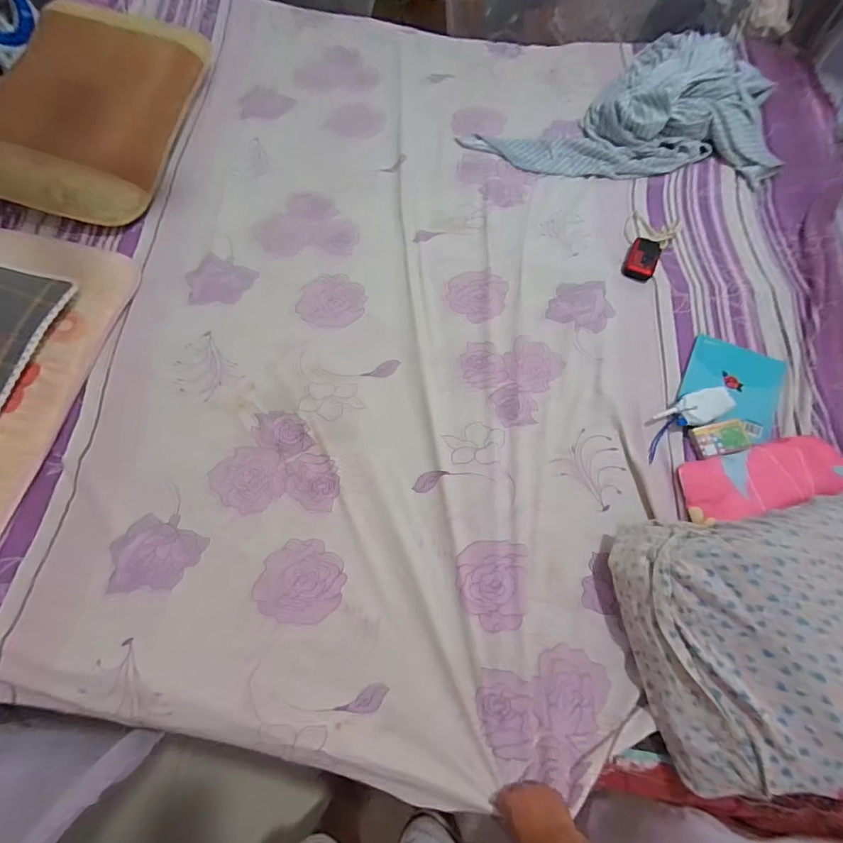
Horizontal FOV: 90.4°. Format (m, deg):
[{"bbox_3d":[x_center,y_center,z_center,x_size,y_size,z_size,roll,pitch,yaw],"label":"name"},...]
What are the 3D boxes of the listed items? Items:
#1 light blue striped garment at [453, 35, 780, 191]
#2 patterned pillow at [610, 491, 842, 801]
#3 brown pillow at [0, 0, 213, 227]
[{"bbox_3d":[0.523,-0.846,1.096,0.794,0.123,0.436,4,69,-1],"label":"light blue striped garment"},{"bbox_3d":[0.625,0.275,0.599,0.595,0.168,0.344,-9,69,-6],"label":"patterned pillow"},{"bbox_3d":[-0.768,-0.753,0.974,0.387,0.157,0.612,8,68,1],"label":"brown pillow"}]

